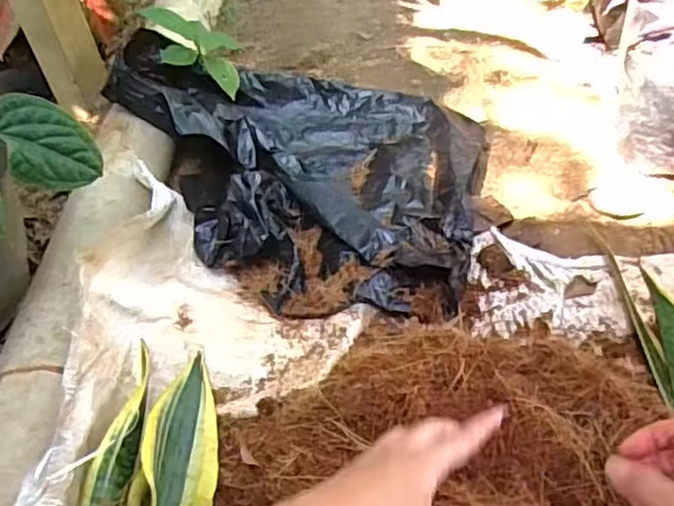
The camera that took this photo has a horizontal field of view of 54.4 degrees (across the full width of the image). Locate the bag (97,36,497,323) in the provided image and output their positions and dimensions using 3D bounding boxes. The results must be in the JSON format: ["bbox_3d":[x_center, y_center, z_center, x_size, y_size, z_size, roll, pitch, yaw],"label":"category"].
[{"bbox_3d":[-0.046,-0.104,0.710,0.398,0.113,0.317,10,54,12],"label":"bag"}]

